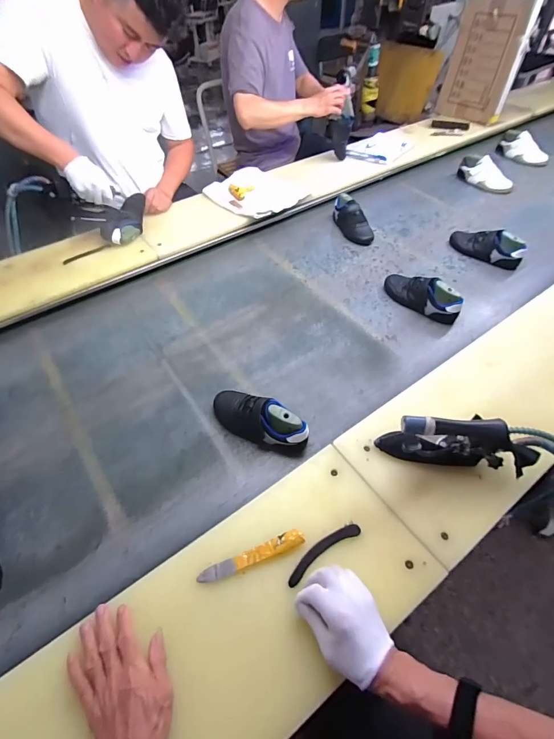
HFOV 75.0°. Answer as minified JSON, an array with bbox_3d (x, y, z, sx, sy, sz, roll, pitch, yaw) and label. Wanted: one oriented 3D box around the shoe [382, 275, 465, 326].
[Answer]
[{"bbox_3d":[0.388,-0.202,0.972,0.215,0.104,0.071,33,62,32],"label":"shoe"}]

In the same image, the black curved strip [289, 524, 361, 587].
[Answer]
[{"bbox_3d":[0.072,0.284,0.567,0.137,0.010,0.028,-28,56,-20],"label":"black curved strip"}]

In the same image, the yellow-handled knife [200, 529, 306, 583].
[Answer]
[{"bbox_3d":[-0.038,0.287,0.556,0.167,0.018,0.024,-17,53,-13],"label":"yellow-handled knife"}]

